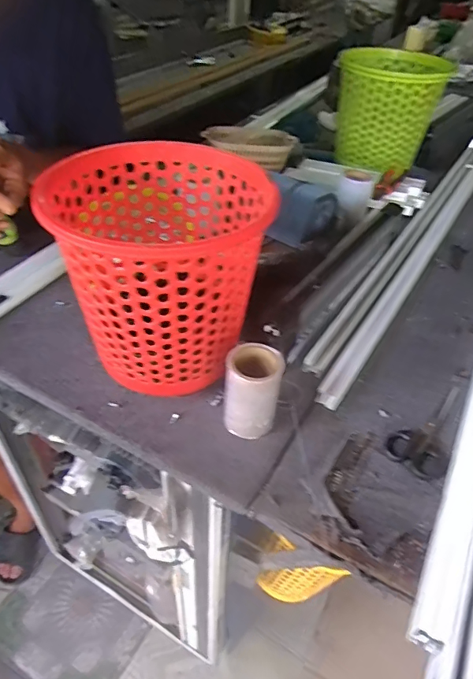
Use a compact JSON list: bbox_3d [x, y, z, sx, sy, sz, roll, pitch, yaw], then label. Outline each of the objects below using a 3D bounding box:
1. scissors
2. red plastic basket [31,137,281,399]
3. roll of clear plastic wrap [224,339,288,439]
[{"bbox_3d":[0.253,0.111,0.594,0.068,0.007,0.166,30,49,25],"label":"scissors"},{"bbox_3d":[-0.088,-0.074,0.577,0.234,0.243,0.234,-24,50,-26],"label":"red plastic basket"},{"bbox_3d":[0.019,0.062,0.552,0.062,0.102,0.060,2,43,-2],"label":"roll of clear plastic wrap"}]

